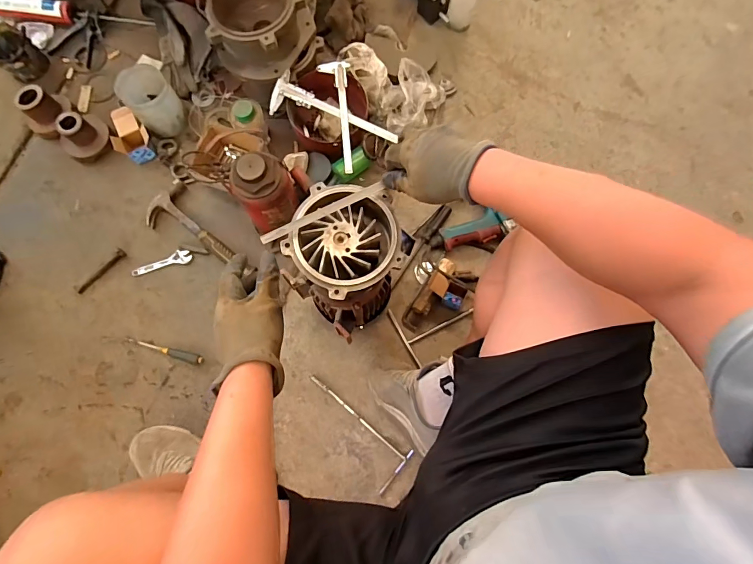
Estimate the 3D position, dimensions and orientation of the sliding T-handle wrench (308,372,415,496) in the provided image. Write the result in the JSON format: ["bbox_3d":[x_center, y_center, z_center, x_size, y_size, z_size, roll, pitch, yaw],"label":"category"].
[{"bbox_3d":[-0.062,0.339,0.919,0.285,0.017,0.108,38,77,8],"label":"sliding T-handle wrench"}]

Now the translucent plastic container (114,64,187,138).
[{"bbox_3d":[-0.576,-0.466,1.044,0.120,0.109,0.140,-43,79,-10],"label":"translucent plastic container"}]

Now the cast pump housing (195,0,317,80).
[{"bbox_3d":[-0.307,-0.649,1.002,0.254,0.108,0.242,0,75,1],"label":"cast pump housing"}]

